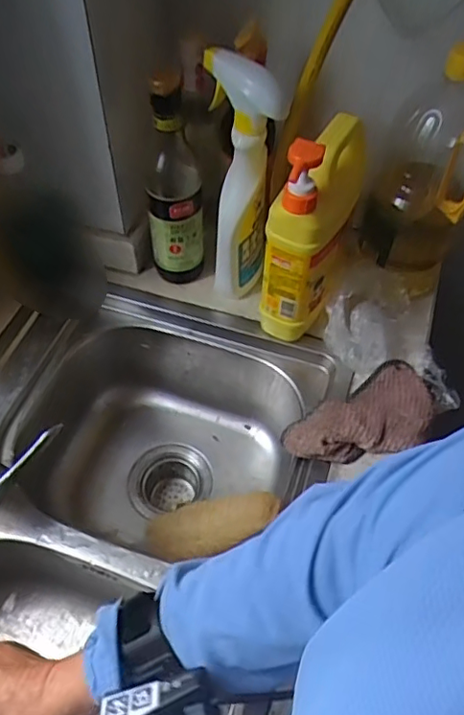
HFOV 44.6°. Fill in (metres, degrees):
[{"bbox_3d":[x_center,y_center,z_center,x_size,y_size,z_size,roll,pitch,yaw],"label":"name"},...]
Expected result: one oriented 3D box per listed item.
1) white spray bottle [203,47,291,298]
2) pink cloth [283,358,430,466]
[{"bbox_3d":[0.012,-0.186,0.645,0.070,0.274,0.086,-5,55,-5],"label":"white spray bottle"},{"bbox_3d":[0.149,0.063,0.614,0.183,0.035,0.085,-28,60,-20],"label":"pink cloth"}]

